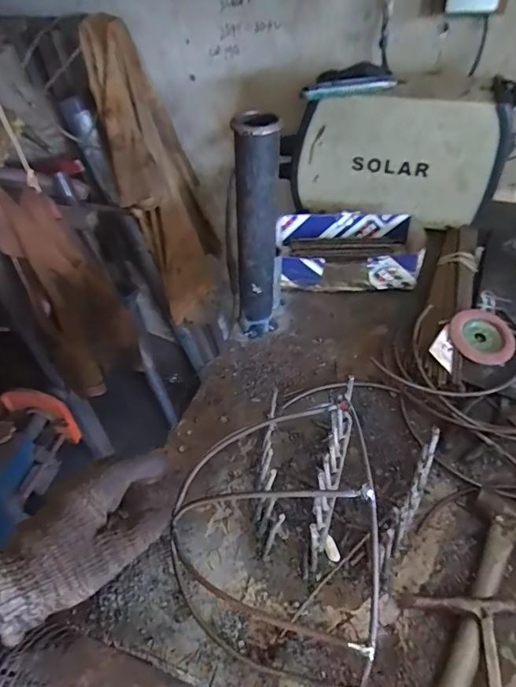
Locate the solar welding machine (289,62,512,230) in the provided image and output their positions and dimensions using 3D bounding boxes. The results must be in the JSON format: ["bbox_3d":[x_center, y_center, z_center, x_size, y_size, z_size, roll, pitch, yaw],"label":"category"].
[{"bbox_3d":[0.224,-0.317,0.750,0.339,0.212,0.110,16,50,19],"label":"solar welding machine"}]

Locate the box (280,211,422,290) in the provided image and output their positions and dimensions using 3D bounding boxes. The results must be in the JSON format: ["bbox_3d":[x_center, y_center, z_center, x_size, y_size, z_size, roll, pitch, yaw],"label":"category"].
[{"bbox_3d":[0.155,-0.149,0.750,0.219,0.065,0.151,1,47,7],"label":"box"}]

